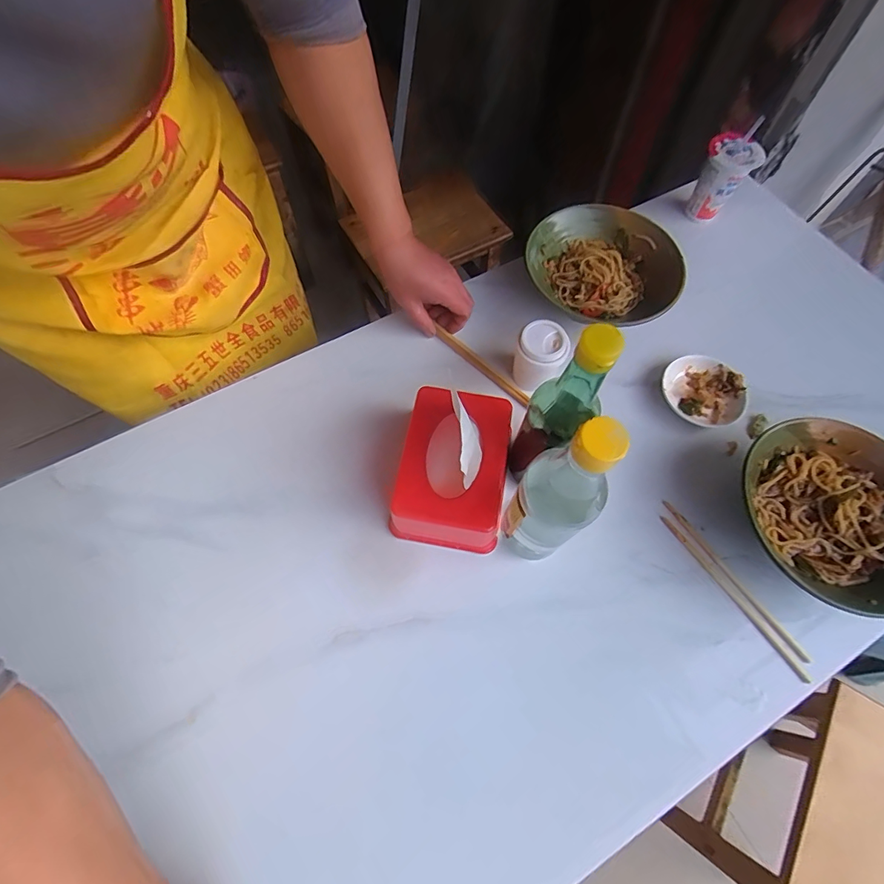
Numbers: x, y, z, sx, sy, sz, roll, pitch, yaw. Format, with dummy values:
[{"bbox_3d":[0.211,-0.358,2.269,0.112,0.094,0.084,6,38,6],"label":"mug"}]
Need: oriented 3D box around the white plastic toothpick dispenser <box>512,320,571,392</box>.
[{"bbox_3d":[0.114,-0.097,0.531,0.061,0.071,0.060,0,65,0],"label":"white plastic toothpick dispenser"}]

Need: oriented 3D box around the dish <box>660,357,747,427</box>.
[{"bbox_3d":[0.314,-0.061,0.546,0.085,0.020,0.095,-37,70,-16],"label":"dish"}]

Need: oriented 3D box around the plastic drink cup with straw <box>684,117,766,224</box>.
[{"bbox_3d":[0.401,-0.381,0.650,0.067,0.100,0.080,30,69,13],"label":"plastic drink cup with straw"}]

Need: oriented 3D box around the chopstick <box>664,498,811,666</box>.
[{"bbox_3d":[0.303,0.140,0.474,0.008,0.004,0.191,-31,69,-13],"label":"chopstick"}]

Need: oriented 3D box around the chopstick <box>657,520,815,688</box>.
[{"bbox_3d":[0.296,0.154,0.464,0.010,0.004,0.189,-30,69,-13],"label":"chopstick"}]

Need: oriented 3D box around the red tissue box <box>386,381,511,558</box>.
[{"bbox_3d":[0.007,0.027,0.475,0.114,0.090,0.150,8,65,4],"label":"red tissue box"}]

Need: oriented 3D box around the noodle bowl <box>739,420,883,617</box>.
[{"bbox_3d":[0.399,0.076,0.463,0.176,0.064,0.184,0,65,0],"label":"noodle bowl"}]

